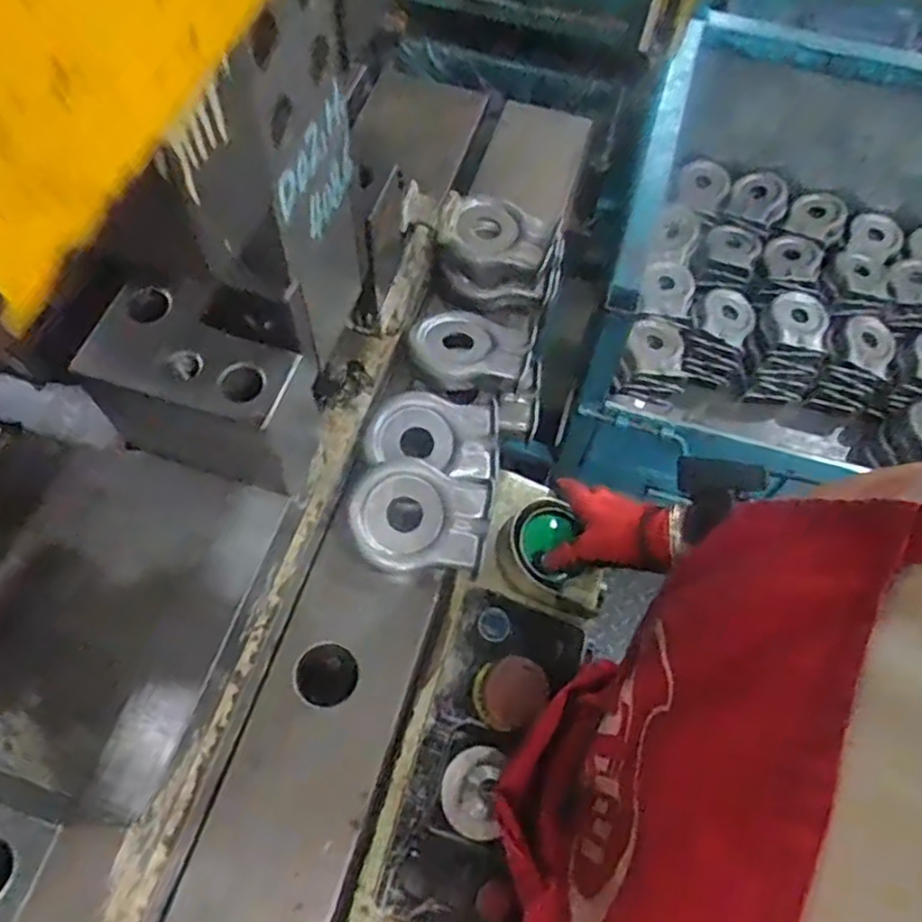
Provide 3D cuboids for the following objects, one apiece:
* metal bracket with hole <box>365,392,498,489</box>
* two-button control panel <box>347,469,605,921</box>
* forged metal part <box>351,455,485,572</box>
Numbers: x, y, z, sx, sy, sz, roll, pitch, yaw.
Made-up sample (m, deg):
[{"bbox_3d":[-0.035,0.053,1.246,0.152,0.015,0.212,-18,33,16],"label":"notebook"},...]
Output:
[{"bbox_3d":[-0.024,-0.019,0.658,0.114,0.030,0.081,6,63,1],"label":"metal bracket with hole"},{"bbox_3d":[0.015,0.239,0.574,0.128,0.077,0.477,17,63,6],"label":"two-button control panel"},{"bbox_3d":[-0.038,0.049,0.627,0.116,0.025,0.092,10,78,-4],"label":"forged metal part"}]

